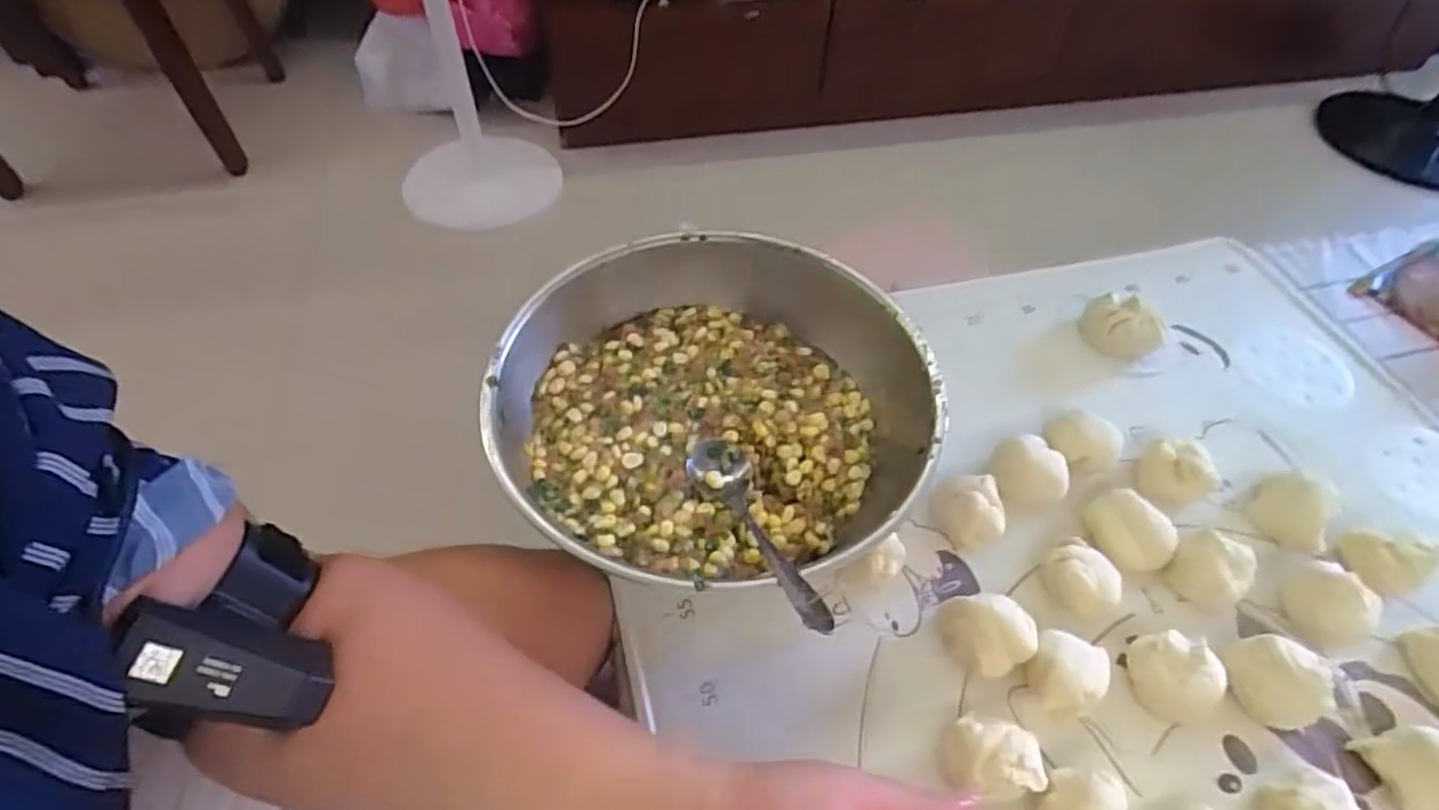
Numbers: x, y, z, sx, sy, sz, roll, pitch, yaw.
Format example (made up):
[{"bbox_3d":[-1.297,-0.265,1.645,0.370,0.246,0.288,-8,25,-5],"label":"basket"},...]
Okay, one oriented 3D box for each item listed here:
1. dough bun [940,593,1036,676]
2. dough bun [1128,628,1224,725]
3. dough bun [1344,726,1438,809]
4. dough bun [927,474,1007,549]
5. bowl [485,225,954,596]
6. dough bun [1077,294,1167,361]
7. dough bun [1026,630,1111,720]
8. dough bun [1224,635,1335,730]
[{"bbox_3d":[0.150,0.127,0.401,0.041,0.030,0.043,1,52,-1],"label":"dough bun"},{"bbox_3d":[0.246,0.147,0.391,0.040,0.038,0.046,-15,54,-13],"label":"dough bun"},{"bbox_3d":[0.359,0.186,0.363,0.038,0.030,0.044,-12,53,-11],"label":"dough bun"},{"bbox_3d":[0.156,0.065,0.449,0.044,0.033,0.038,31,57,21],"label":"dough bun"},{"bbox_3d":[-0.004,0.004,0.462,0.266,0.080,0.250,1,52,-1],"label":"bowl"},{"bbox_3d":[0.310,-0.059,0.555,0.056,0.038,0.056,34,58,22],"label":"dough bun"},{"bbox_3d":[0.186,0.148,0.388,0.037,0.032,0.040,1,52,-1],"label":"dough bun"},{"bbox_3d":[0.298,0.149,0.387,0.038,0.032,0.046,-15,54,-13],"label":"dough bun"}]

